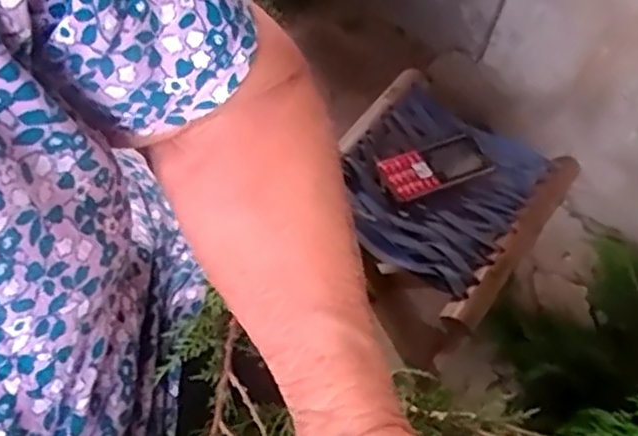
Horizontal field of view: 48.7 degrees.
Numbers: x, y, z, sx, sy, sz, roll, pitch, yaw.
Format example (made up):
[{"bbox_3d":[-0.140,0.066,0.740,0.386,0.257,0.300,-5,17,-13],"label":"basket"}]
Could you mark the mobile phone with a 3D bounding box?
[{"bbox_3d":[0.123,-0.057,0.757,0.118,0.018,0.058,-18,55,-15],"label":"mobile phone"}]

